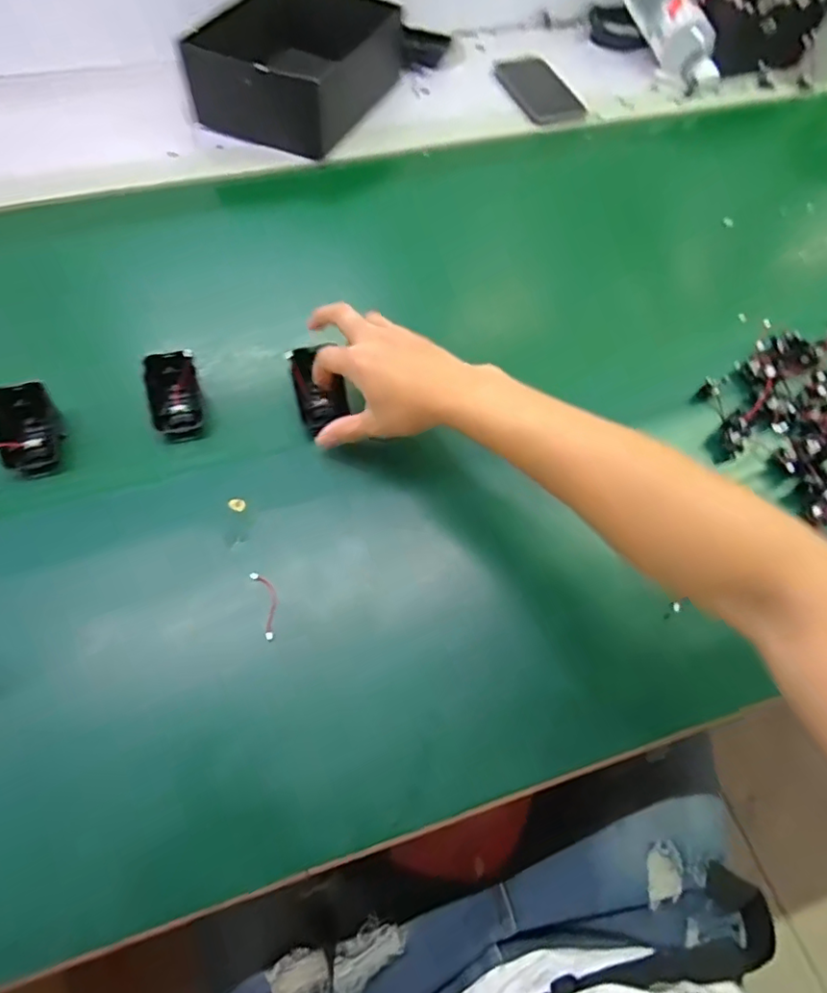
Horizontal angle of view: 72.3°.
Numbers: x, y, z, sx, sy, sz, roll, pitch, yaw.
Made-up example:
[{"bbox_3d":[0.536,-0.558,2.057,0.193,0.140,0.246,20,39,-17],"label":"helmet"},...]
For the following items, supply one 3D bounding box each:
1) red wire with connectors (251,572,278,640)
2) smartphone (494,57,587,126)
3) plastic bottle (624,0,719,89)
[{"bbox_3d":[-0.107,0.079,0.418,0.014,0.005,0.052,-17,63,-12],"label":"red wire with connectors"},{"bbox_3d":[0.171,-0.560,0.778,0.075,0.017,0.153,-16,63,-12],"label":"smartphone"},{"bbox_3d":[0.368,-0.680,0.810,0.054,0.060,0.234,-18,77,-13],"label":"plastic bottle"}]

